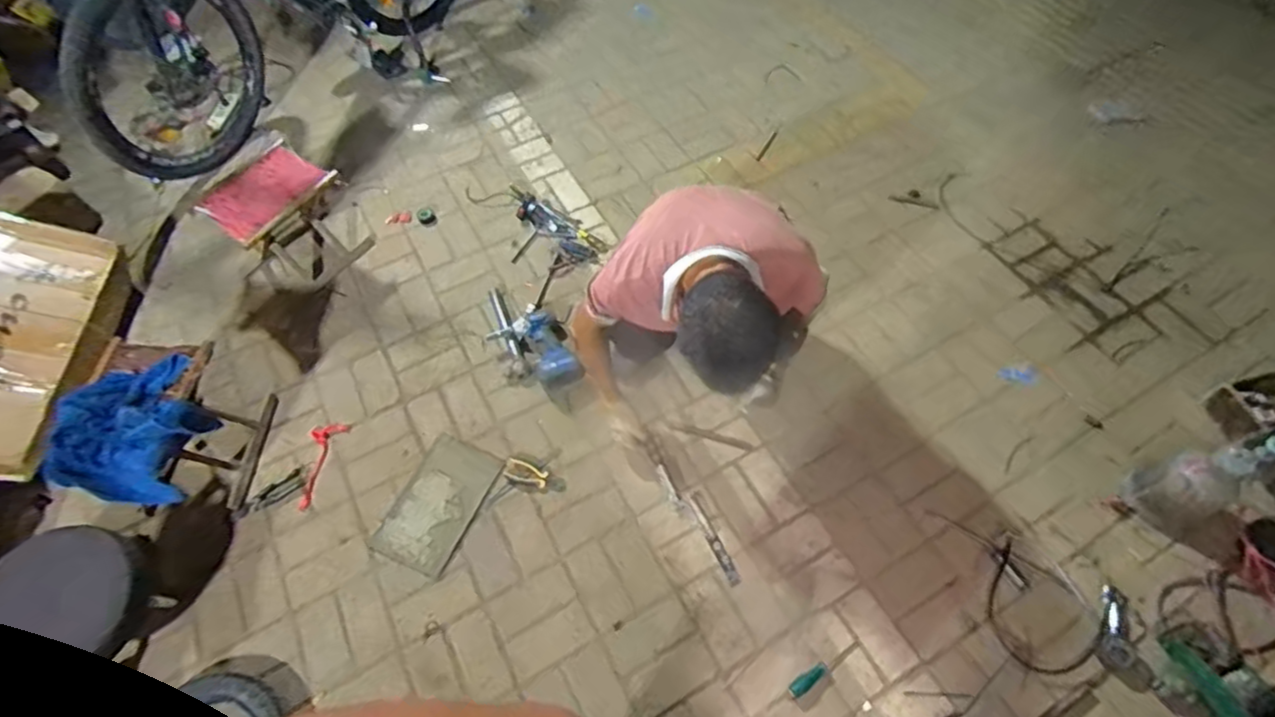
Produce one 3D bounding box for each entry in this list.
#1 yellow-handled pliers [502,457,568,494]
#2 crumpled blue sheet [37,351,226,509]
[{"bbox_3d":[-0.261,0.304,1.513,0.165,0.012,0.056,22,62,12],"label":"yellow-handled pliers"},{"bbox_3d":[-1.140,0.152,1.357,0.283,0.175,0.332,19,61,11],"label":"crumpled blue sheet"}]

